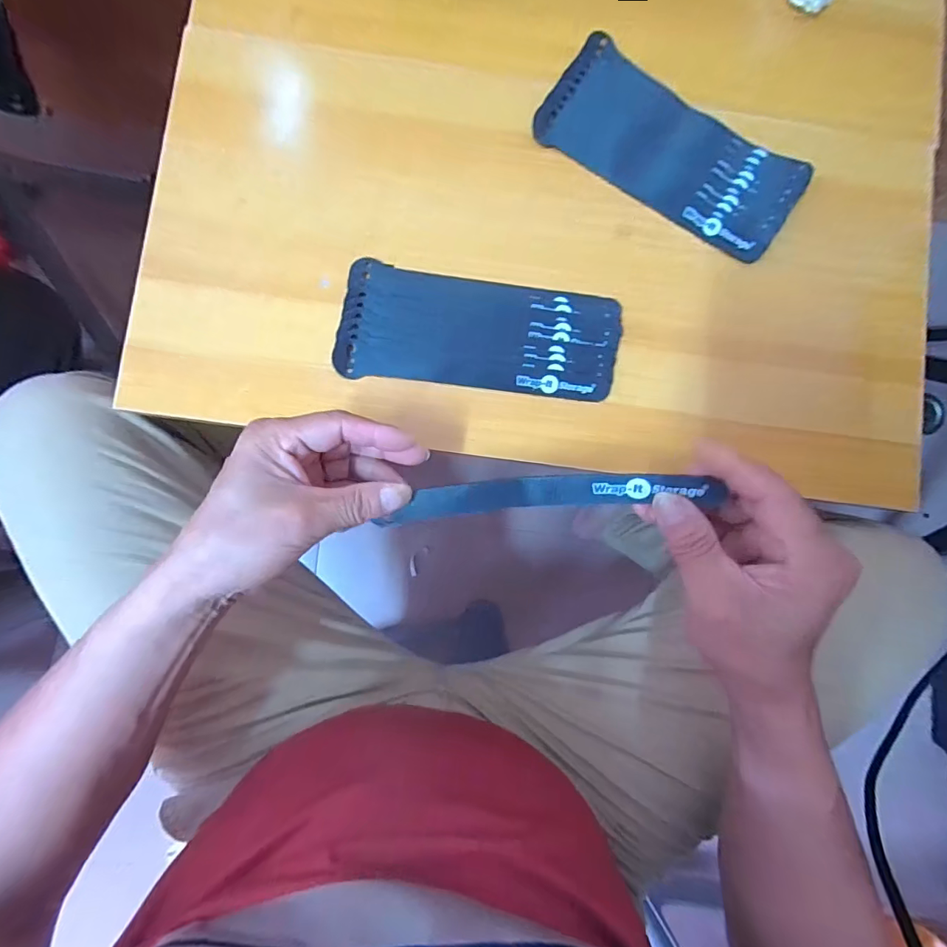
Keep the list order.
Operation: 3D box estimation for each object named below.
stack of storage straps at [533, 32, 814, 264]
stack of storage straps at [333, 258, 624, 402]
[{"bbox_3d":[0.152,-0.247,0.350,0.198,0.015,0.086,33,86,0],"label":"stack of storage straps"},{"bbox_3d":[0.006,-0.103,0.339,0.200,0.007,0.084,9,86,-2],"label":"stack of storage straps"}]

